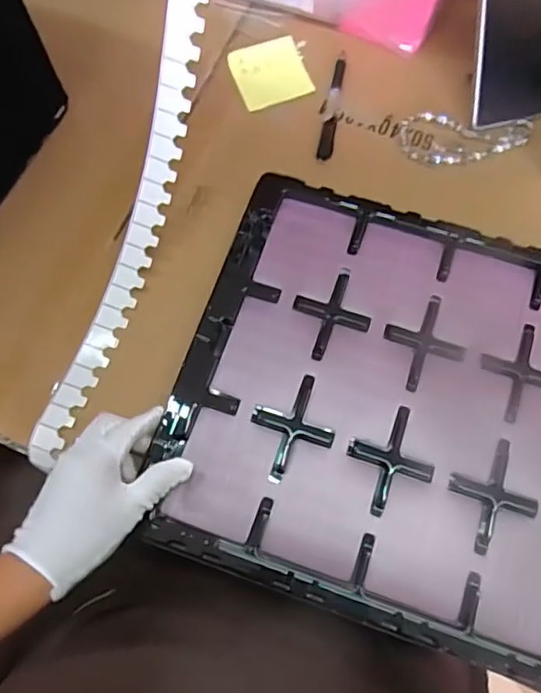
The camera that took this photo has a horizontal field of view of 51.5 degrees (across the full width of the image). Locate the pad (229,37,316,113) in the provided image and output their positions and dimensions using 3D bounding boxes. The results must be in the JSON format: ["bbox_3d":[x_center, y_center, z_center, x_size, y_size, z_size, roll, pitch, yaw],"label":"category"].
[{"bbox_3d":[0.000,-0.296,0.602,0.076,0.004,0.076,-20,73,-5],"label":"pad"}]

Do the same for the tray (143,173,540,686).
[{"bbox_3d":[0.111,0.045,0.457,0.359,0.029,0.328,19,75,4],"label":"tray"}]

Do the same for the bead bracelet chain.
[{"bbox_3d":[0.194,-0.203,0.562,0.125,0.014,0.061,9,73,4],"label":"bead bracelet chain"}]

